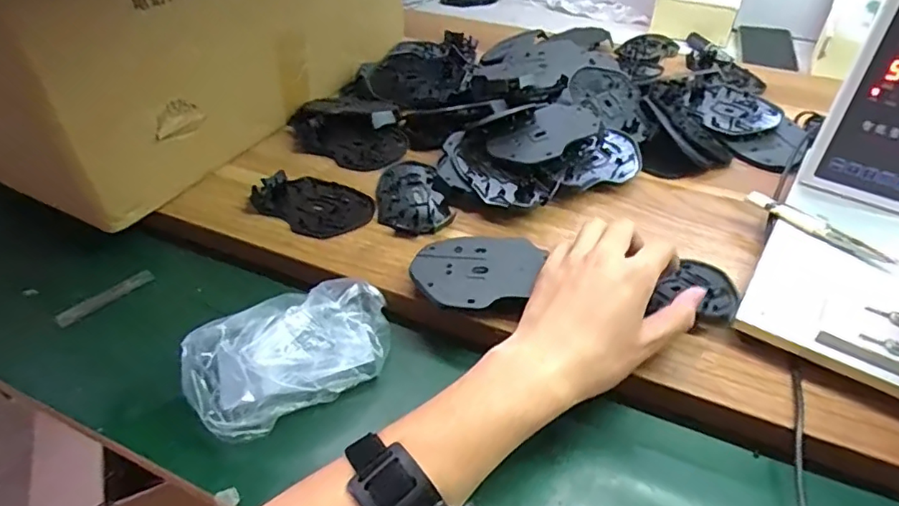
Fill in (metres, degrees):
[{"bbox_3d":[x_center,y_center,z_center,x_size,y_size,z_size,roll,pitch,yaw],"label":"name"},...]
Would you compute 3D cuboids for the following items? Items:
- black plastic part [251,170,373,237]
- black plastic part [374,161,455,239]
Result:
[{"bbox_3d":[-0.125,-0.050,0.525,0.110,0.011,0.079,24,48,24],"label":"black plastic part"},{"bbox_3d":[-0.035,-0.056,0.533,0.067,0.012,0.115,-6,43,-6],"label":"black plastic part"}]

